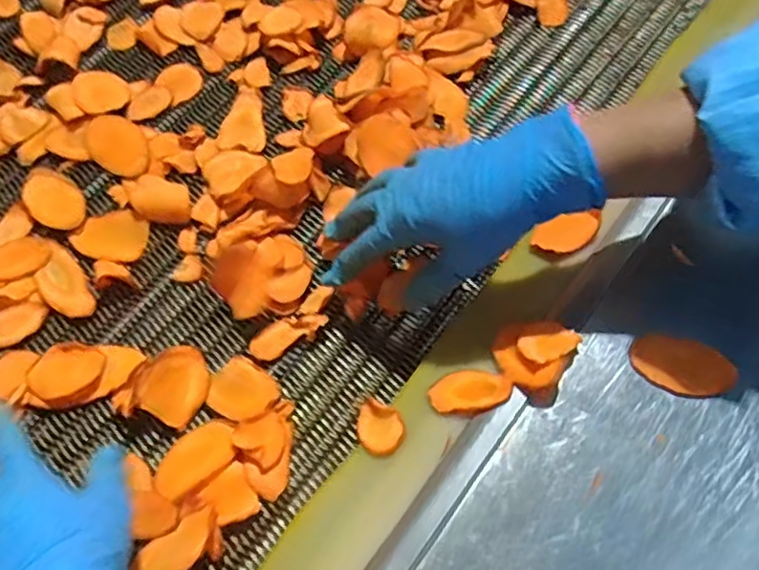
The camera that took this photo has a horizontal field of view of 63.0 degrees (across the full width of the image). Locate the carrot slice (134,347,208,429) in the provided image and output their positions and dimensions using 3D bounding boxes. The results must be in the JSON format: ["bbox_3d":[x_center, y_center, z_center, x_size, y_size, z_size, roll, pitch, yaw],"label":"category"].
[{"bbox_3d":[-0.136,0.065,0.417,0.043,0.007,0.050,38,56,-16],"label":"carrot slice"}]

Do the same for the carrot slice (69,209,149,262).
[{"bbox_3d":[-0.212,-0.041,0.486,0.059,0.004,0.043,12,64,10],"label":"carrot slice"}]

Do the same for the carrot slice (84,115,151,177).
[{"bbox_3d":[-0.219,-0.117,0.520,0.070,0.008,0.042,36,70,20],"label":"carrot slice"}]

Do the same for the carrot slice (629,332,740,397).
[{"bbox_3d":[0.176,0.047,0.361,0.057,0.006,0.034,10,64,9],"label":"carrot slice"}]

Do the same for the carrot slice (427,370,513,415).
[{"bbox_3d":[0.055,0.065,0.379,0.054,0.004,0.031,-10,42,33],"label":"carrot slice"}]

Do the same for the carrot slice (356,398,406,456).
[{"bbox_3d":[-0.001,0.089,0.388,0.040,0.004,0.030,18,65,43],"label":"carrot slice"}]

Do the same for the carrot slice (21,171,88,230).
[{"bbox_3d":[-0.263,-0.069,0.498,0.067,0.013,0.039,33,69,19],"label":"carrot slice"}]

